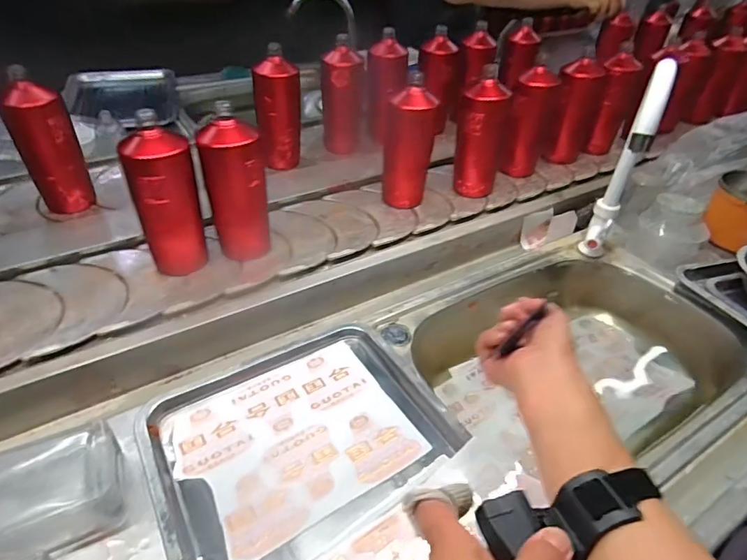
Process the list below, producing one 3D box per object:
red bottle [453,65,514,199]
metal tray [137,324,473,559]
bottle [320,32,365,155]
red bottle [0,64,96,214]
[{"bbox_3d":[0.186,-0.253,0.834,0.081,0.196,0.068,14,41,11],"label":"red bottle"},{"bbox_3d":[-0.077,0.154,0.494,0.281,0.025,0.222,-24,45,-26],"label":"metal tray"},{"bbox_3d":[-0.064,-0.367,0.962,0.083,0.200,0.096,2,41,-5],"label":"bottle"},{"bbox_3d":[-0.500,-0.200,0.744,0.079,0.199,0.064,-20,46,-27],"label":"red bottle"}]

